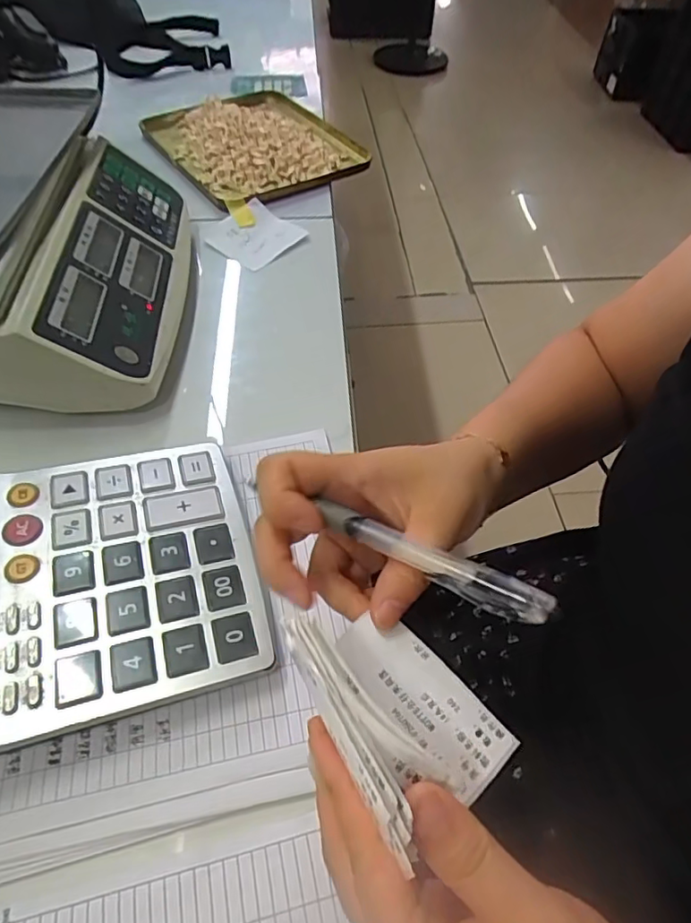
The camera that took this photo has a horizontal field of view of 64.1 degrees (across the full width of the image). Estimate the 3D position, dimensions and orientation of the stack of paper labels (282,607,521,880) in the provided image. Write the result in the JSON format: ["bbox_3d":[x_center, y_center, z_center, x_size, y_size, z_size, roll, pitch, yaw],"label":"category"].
[{"bbox_3d":[0.020,0.079,0.189,0.060,0.050,0.073,-25,57,-20],"label":"stack of paper labels"}]

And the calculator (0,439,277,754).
[{"bbox_3d":[-0.151,0.061,0.297,0.193,0.061,0.160,-15,54,-13],"label":"calculator"}]

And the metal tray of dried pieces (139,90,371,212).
[{"bbox_3d":[-0.111,-0.402,0.683,0.212,0.031,0.268,-29,60,-20],"label":"metal tray of dried pieces"}]

